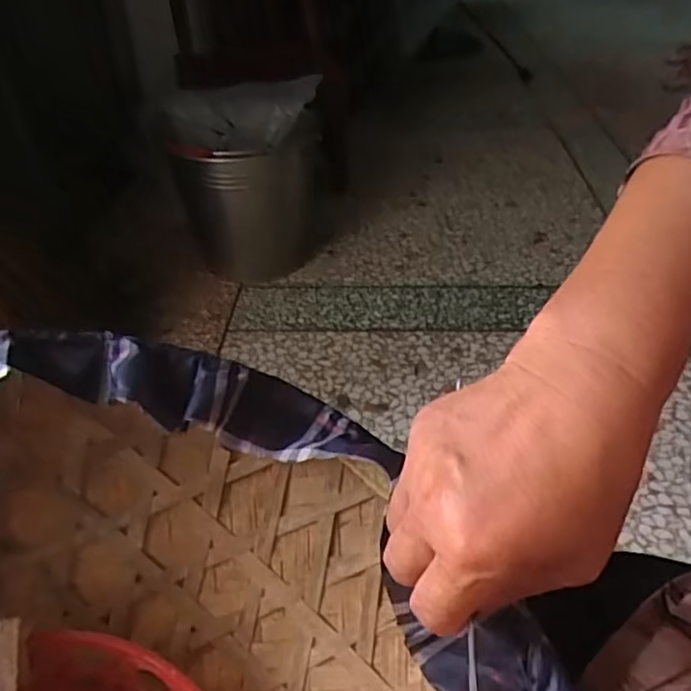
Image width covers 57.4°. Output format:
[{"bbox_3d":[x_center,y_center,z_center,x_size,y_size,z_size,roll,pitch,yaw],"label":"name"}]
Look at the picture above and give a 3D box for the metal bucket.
[{"bbox_3d":[-0.182,-0.306,1.235,0.270,0.328,0.280,-6,39,-6],"label":"metal bucket"}]

